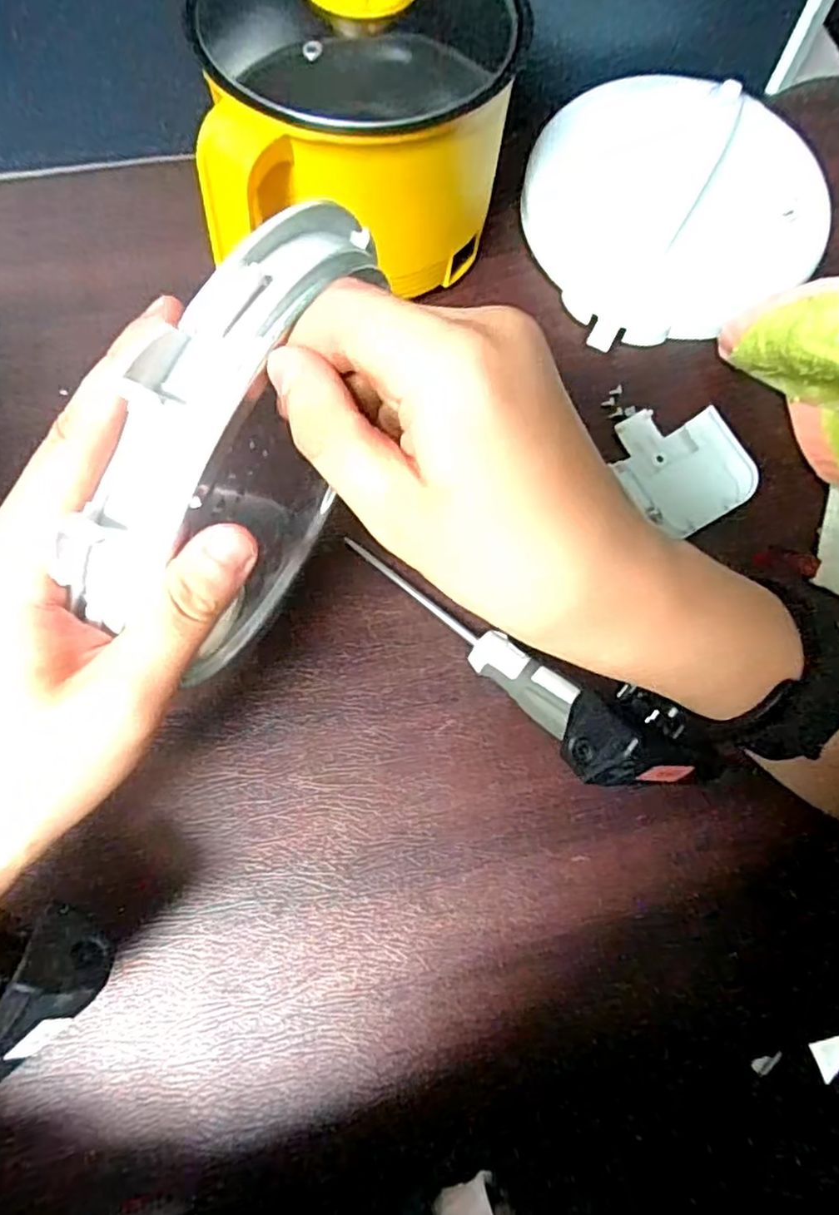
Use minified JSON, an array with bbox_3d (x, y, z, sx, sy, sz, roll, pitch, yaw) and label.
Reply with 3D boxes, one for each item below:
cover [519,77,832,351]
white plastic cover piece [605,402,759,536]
[{"bbox_3d":[0.178,-0.275,0.448,0.204,0.040,0.183,-23,72,-10],"label":"cover"},{"bbox_3d":[0.154,-0.087,0.398,0.072,0.010,0.080,-30,75,-11],"label":"white plastic cover piece"}]

